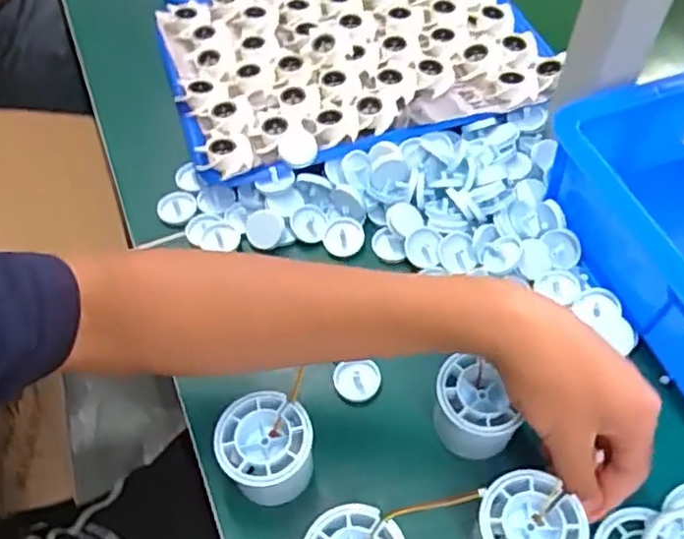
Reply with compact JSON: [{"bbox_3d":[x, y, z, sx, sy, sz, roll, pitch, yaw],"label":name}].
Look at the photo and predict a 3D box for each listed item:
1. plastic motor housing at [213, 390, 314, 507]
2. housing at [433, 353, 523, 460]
[{"bbox_3d":[-0.045,0.113,0.406,0.053,0.065,0.051,-1,55,1],"label":"plastic motor housing"},{"bbox_3d":[0.080,0.088,0.413,0.044,0.052,0.052,-11,56,-6],"label":"housing"}]

